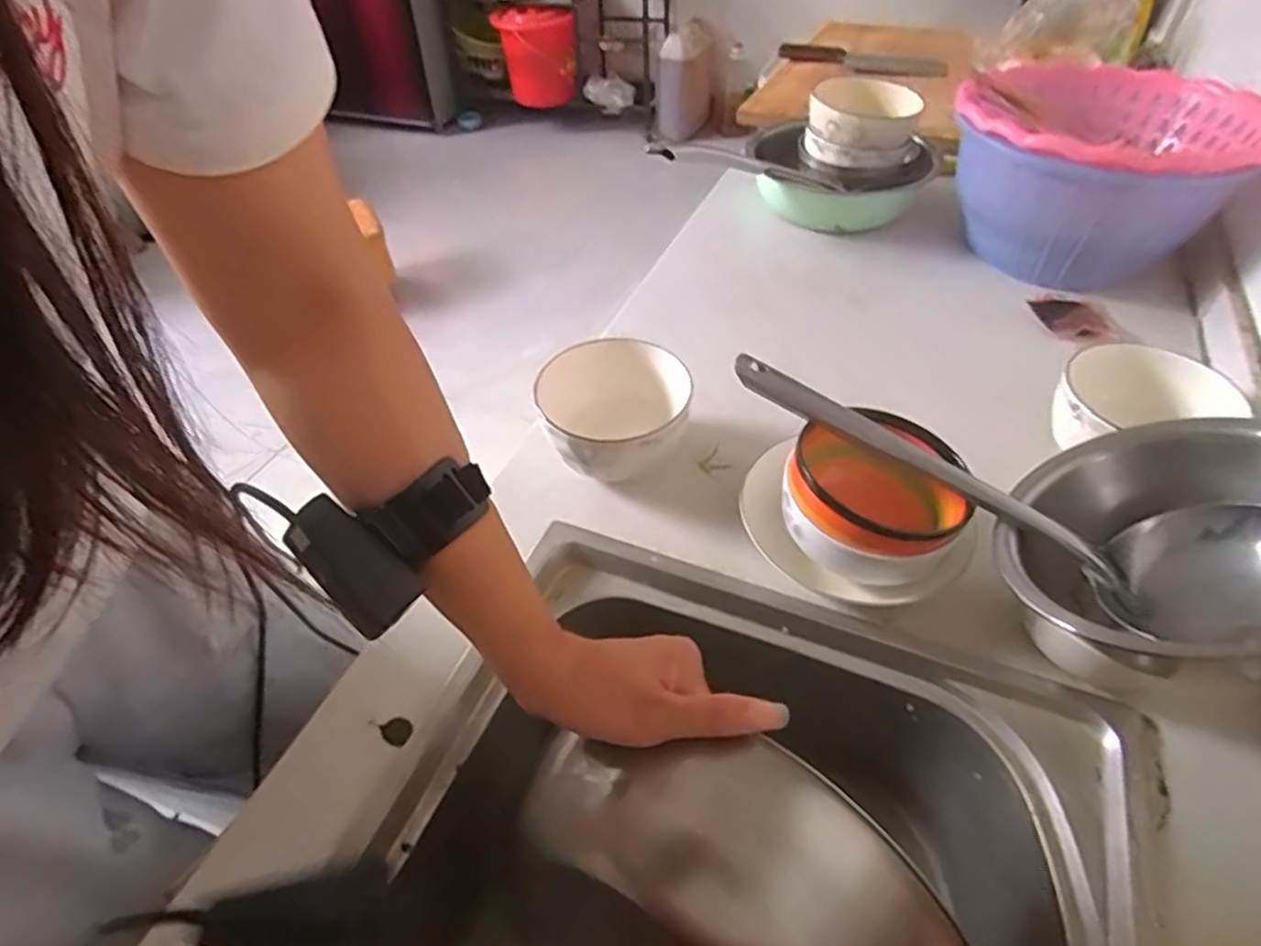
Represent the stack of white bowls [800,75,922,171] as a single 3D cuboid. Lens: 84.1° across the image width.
[{"bbox_3d":[0.284,-0.425,0.873,0.127,0.085,0.133,14,48,15],"label":"stack of white bowls"}]

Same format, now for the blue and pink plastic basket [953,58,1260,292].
[{"bbox_3d":[0.512,-0.322,0.789,0.270,0.187,0.284,29,53,27],"label":"blue and pink plastic basket"}]

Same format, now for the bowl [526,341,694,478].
[{"bbox_3d":[-0.013,-0.051,0.601,0.120,0.069,0.128,15,48,16],"label":"bowl"}]

